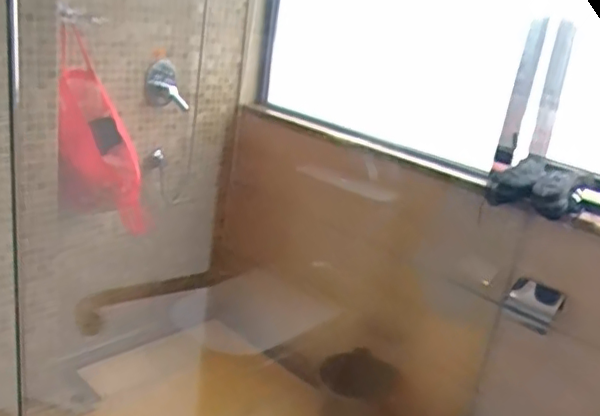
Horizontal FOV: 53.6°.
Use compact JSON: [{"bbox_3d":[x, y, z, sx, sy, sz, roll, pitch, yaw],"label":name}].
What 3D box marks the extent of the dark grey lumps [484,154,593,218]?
[{"bbox_3d":[0.526,-0.048,1.313,0.180,0.098,0.114,18,24,36],"label":"dark grey lumps"}]

